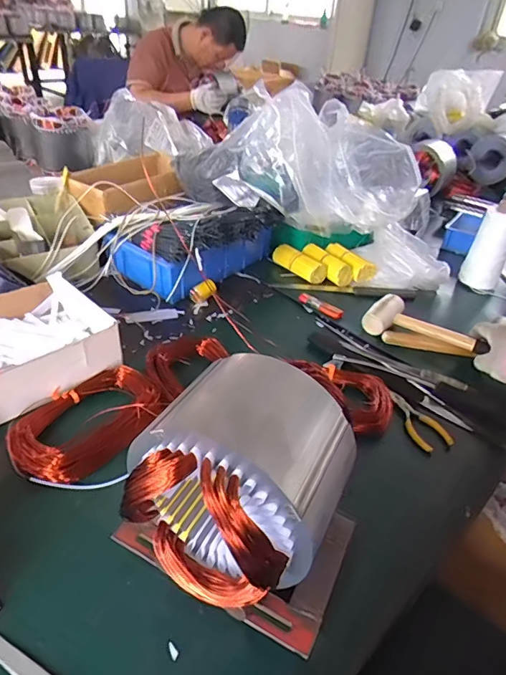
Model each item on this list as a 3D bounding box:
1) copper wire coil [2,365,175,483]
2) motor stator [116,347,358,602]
[{"bbox_3d":[-0.198,0.098,0.558,0.185,0.034,0.124,-25,46,-35],"label":"copper wire coil"},{"bbox_3d":[-0.010,0.111,0.360,0.138,0.136,0.134,22,39,20],"label":"motor stator"}]

